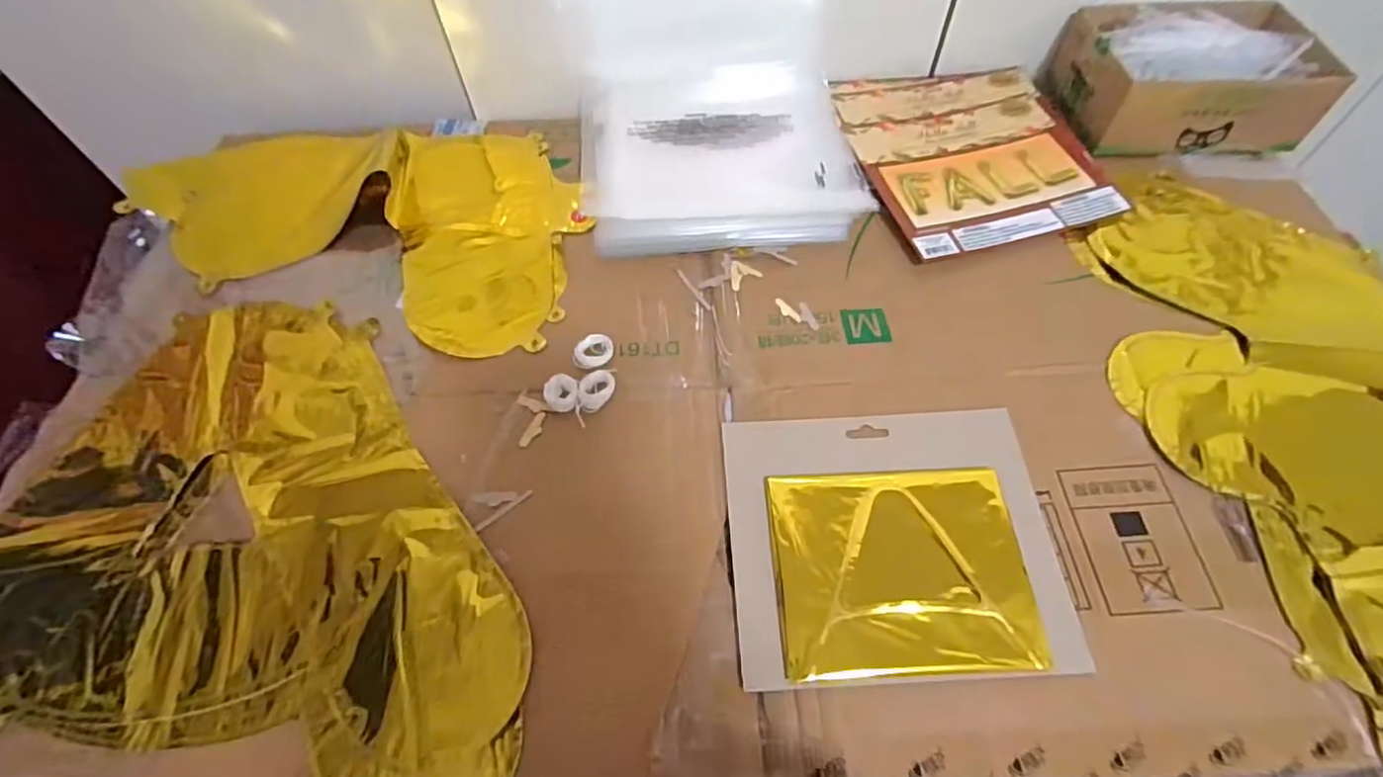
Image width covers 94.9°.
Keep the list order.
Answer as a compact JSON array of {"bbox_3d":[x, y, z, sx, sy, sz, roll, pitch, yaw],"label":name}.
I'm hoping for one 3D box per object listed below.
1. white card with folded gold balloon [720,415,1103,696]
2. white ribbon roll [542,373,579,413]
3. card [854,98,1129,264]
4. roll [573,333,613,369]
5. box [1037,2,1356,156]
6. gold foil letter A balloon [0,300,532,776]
[{"bbox_3d":[0.120,0.087,0.381,0.188,0.014,0.161,-3,59,0],"label":"white card with folded gold balloon"},{"bbox_3d":[-0.089,0.003,0.438,0.024,0.007,0.028,0,59,1],"label":"white ribbon roll"},{"bbox_3d":[0.257,-0.175,0.537,0.211,0.010,0.120,-16,60,-8],"label":"card"},{"bbox_3d":[-0.071,-0.028,0.459,0.028,0.010,0.032,-7,59,-2],"label":"roll"},{"bbox_3d":[0.443,-0.286,0.566,0.182,0.067,0.141,0,59,2],"label":"box"},{"bbox_3d":[-0.277,0.092,0.389,0.372,0.010,0.346,1,59,2],"label":"gold foil letter A balloon"}]

